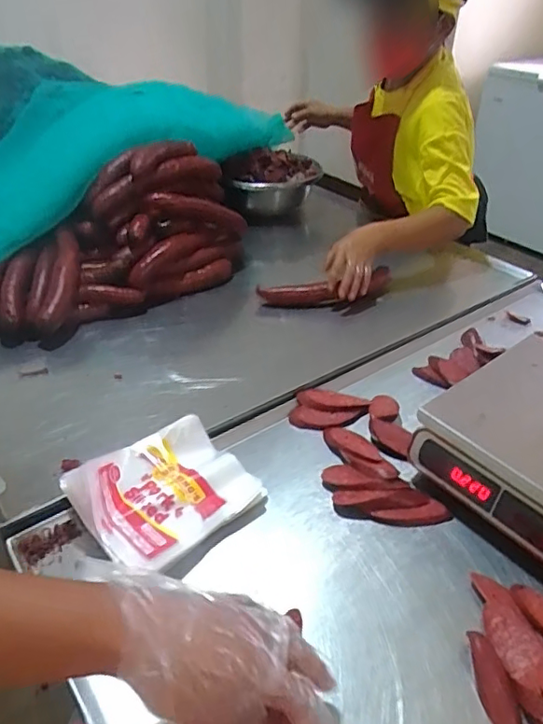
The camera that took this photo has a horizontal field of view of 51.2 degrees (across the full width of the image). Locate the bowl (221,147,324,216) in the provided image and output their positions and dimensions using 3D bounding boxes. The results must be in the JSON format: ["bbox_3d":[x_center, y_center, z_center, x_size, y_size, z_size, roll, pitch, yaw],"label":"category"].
[{"bbox_3d":[0.003,-0.459,1.437,0.240,0.116,0.252,3,36,0],"label":"bowl"}]

